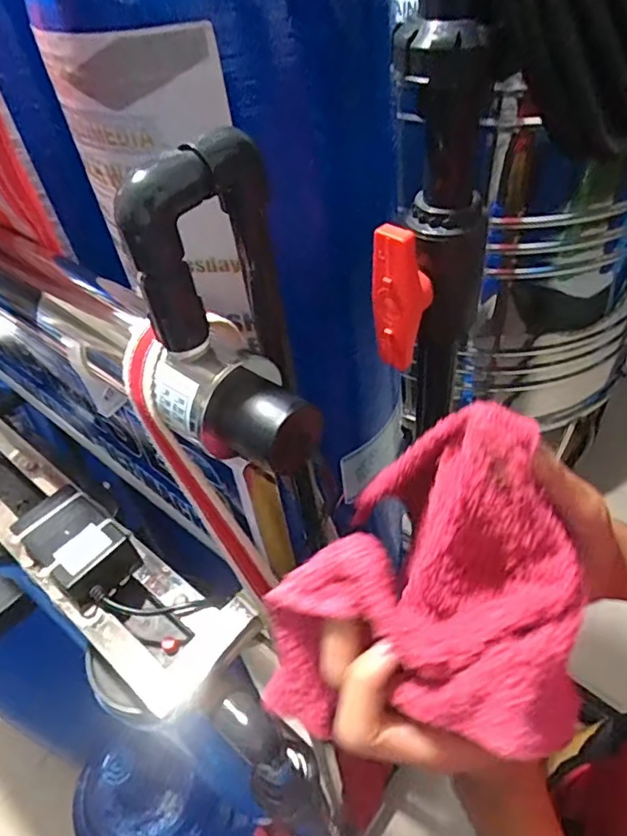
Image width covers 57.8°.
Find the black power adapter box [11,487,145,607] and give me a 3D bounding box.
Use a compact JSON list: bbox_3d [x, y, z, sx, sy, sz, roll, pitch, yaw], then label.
[{"bbox_3d":[-0.201,0.111,0.491,0.105,0.040,0.064,31,57,31],"label":"black power adapter box"}]

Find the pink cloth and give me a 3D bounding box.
[{"bbox_3d":[0.053,0.067,0.259,0.123,0.103,0.126,9,48,16],"label":"pink cloth"}]

